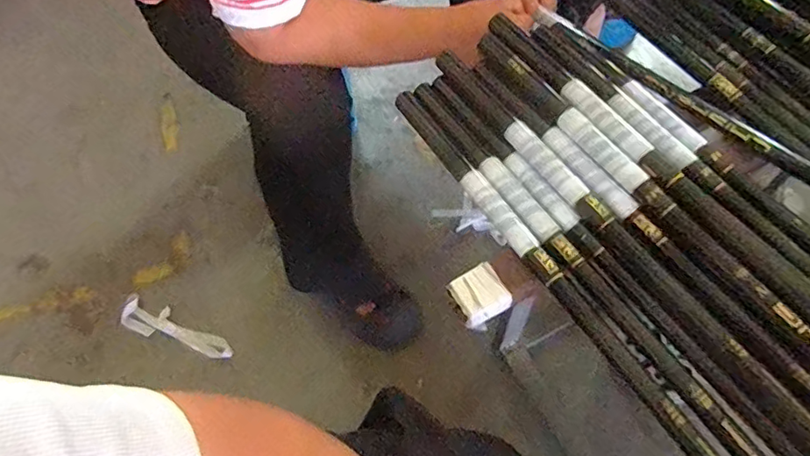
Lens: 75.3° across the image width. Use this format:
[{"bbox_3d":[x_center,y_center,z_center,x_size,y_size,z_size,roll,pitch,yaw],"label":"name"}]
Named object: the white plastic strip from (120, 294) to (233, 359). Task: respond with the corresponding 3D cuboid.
[{"bbox_3d":[-0.410,0.183,0.944,0.228,0.012,0.057,17,60,13],"label":"white plastic strip"}]

